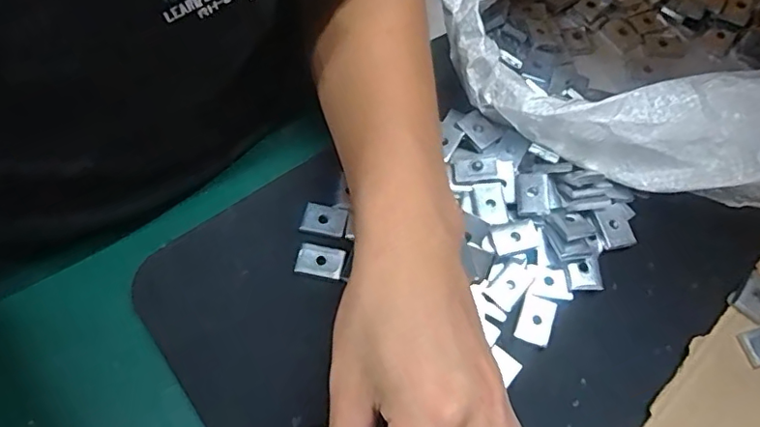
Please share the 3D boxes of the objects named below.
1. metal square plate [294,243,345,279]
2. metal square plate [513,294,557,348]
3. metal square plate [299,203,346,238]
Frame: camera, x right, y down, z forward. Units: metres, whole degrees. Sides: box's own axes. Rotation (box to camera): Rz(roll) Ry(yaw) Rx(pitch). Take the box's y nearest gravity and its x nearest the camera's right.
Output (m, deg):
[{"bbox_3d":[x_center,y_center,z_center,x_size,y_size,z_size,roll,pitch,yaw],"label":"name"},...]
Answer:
[{"bbox_3d":[-0.036,0.028,0.339,0.028,0.004,0.019,10,65,4],"label":"metal square plate"},{"bbox_3d":[0.091,0.063,0.327,0.019,0.004,0.028,21,66,8],"label":"metal square plate"},{"bbox_3d":[-0.035,0.003,0.350,0.028,0.004,0.020,11,65,4],"label":"metal square plate"}]

